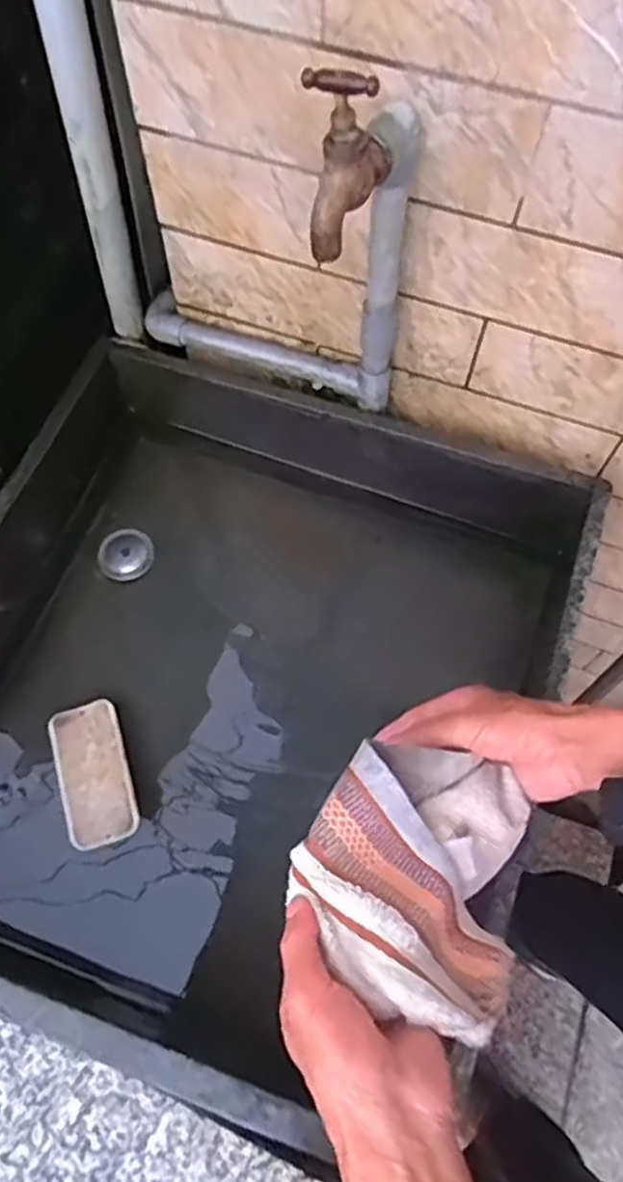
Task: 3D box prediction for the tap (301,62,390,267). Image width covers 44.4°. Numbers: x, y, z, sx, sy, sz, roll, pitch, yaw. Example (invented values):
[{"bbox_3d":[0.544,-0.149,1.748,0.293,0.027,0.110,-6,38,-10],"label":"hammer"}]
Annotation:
[{"bbox_3d":[0.018,-0.248,0.437,0.047,0.087,0.064,9,67,3],"label":"tap"}]

